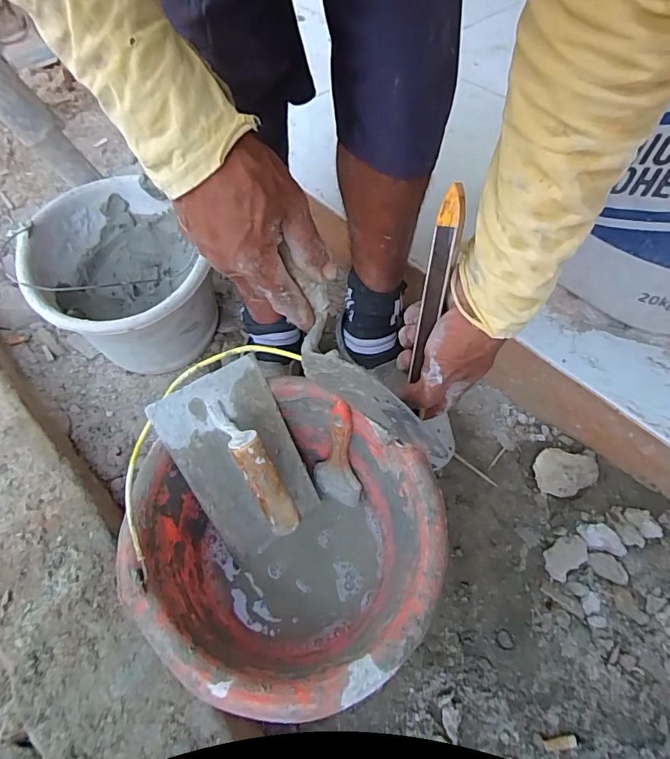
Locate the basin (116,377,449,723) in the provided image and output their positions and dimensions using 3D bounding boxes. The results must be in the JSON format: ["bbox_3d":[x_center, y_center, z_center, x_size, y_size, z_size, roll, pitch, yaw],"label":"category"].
[{"bbox_3d":[-0.044,0.161,0.457,0.280,0.153,0.270,32,63,20],"label":"basin"}]

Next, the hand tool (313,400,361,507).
[{"bbox_3d":[0.003,0.082,0.512,0.054,0.145,0.028,3,36,3],"label":"hand tool"}]

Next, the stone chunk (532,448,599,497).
[{"bbox_3d":[0.305,0.121,0.594,0.078,0.037,0.057,2,57,3],"label":"stone chunk"}]

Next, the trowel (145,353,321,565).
[{"bbox_3d":[-0.080,0.098,0.457,0.129,0.215,0.081,-34,24,-22],"label":"trowel"}]

